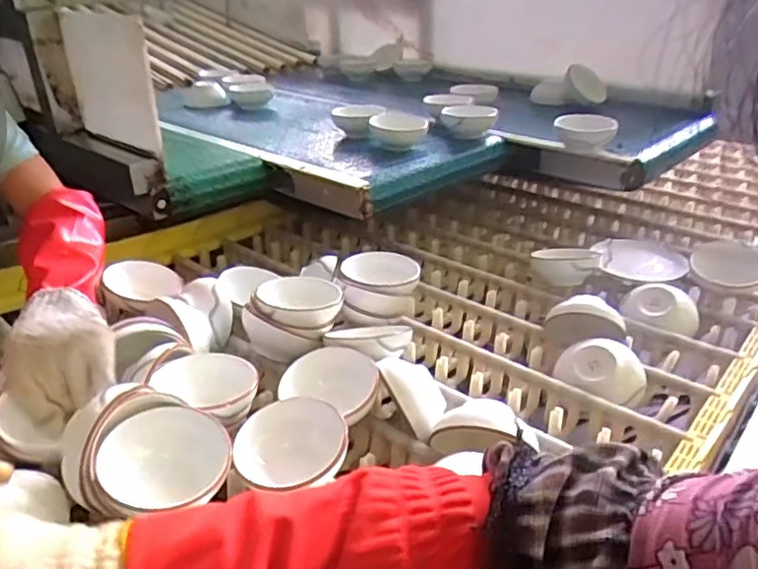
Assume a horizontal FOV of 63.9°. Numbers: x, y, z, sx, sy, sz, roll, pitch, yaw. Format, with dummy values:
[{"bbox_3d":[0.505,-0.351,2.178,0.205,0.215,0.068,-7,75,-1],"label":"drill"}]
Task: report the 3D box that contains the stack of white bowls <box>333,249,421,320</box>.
[{"bbox_3d":[0.001,0.000,0.861,0.110,0.058,0.110,-3,27,0],"label":"stack of white bowls"}]

